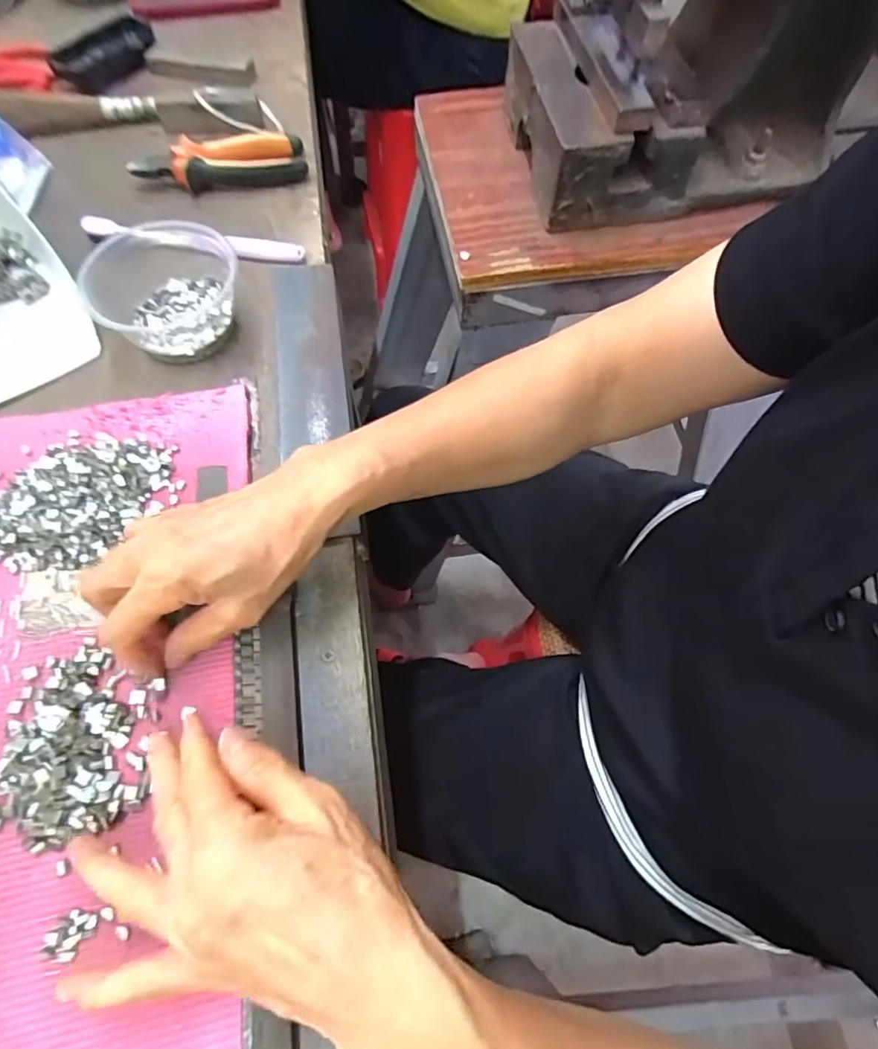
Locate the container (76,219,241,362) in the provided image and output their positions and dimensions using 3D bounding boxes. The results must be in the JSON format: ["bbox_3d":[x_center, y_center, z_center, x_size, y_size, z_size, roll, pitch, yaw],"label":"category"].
[{"bbox_3d":[-0.206,-0.180,0.411,0.107,0.050,0.103,0,64,0],"label":"container"}]

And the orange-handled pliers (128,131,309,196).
[{"bbox_3d":[-0.199,-0.336,0.501,0.148,0.023,0.062,-4,64,-2],"label":"orange-handled pliers"}]

